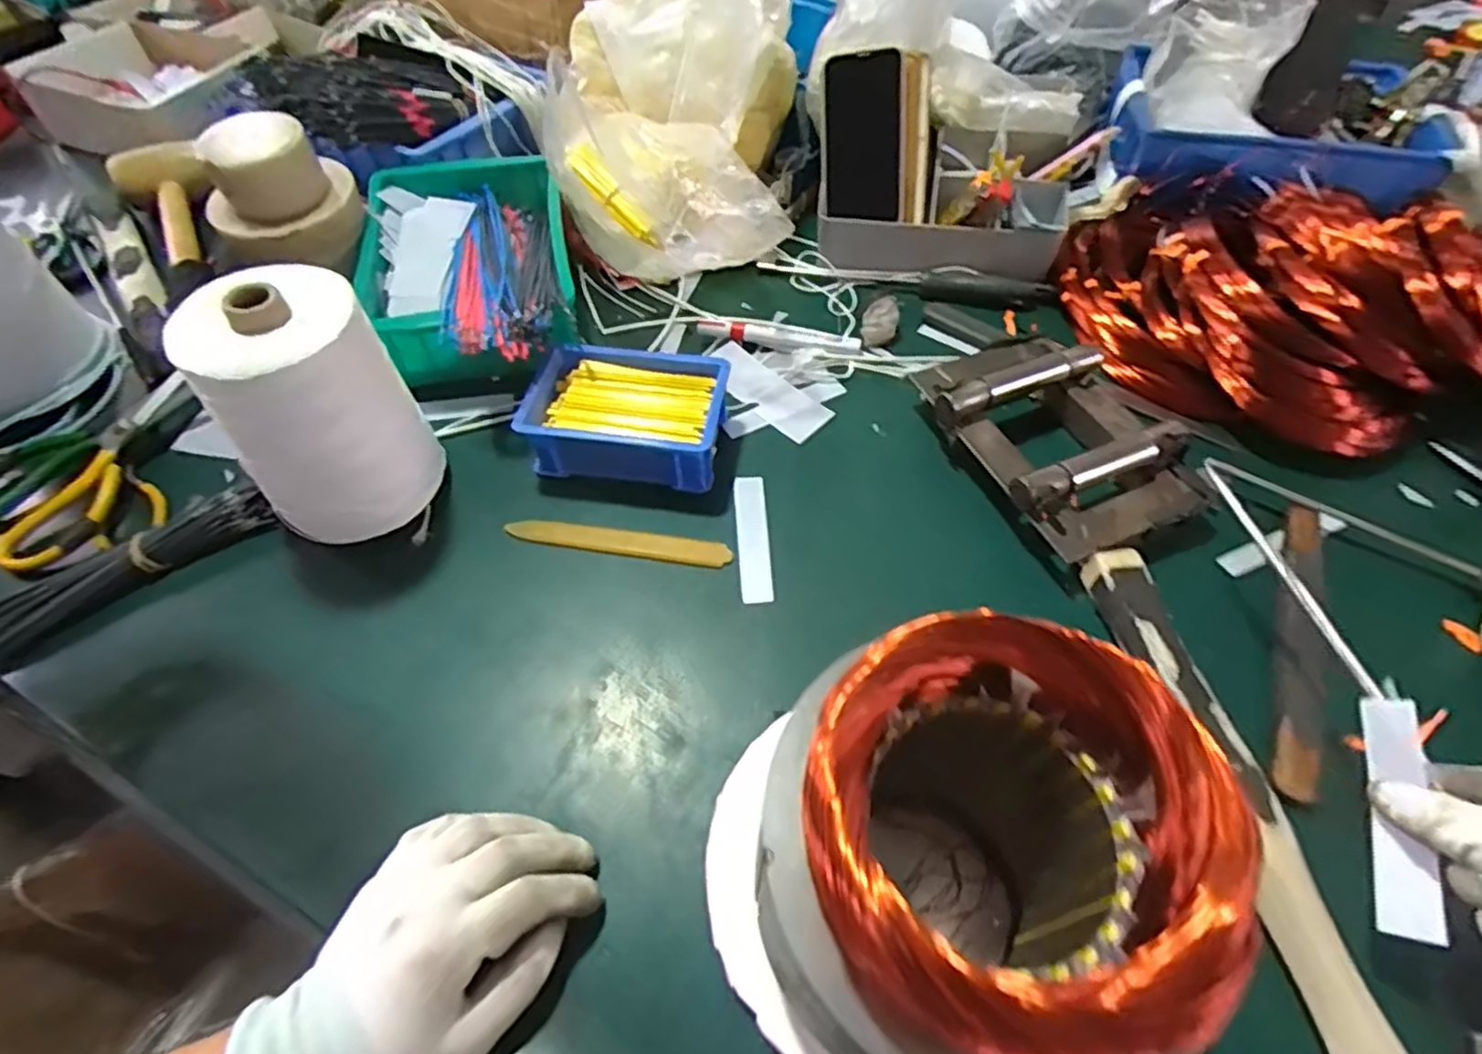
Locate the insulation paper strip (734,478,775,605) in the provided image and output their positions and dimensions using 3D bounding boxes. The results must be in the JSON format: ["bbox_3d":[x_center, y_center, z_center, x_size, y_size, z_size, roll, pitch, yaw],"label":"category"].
[{"bbox_3d":[0.008,0.006,0.519,0.023,0.004,0.109,-3,54,-1],"label":"insulation paper strip"}]

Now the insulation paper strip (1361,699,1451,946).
[{"bbox_3d":[0.320,0.139,0.345,0.024,0.008,0.108,-1,65,36],"label":"insulation paper strip"}]

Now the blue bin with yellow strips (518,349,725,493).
[{"bbox_3d":[-0.083,-0.089,0.548,0.140,0.053,0.103,8,55,7],"label":"blue bin with yellow strips"}]

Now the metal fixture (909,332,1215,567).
[{"bbox_3d":[0.236,-0.069,0.541,0.144,0.054,0.202,-22,57,-14],"label":"metal fixture"}]

